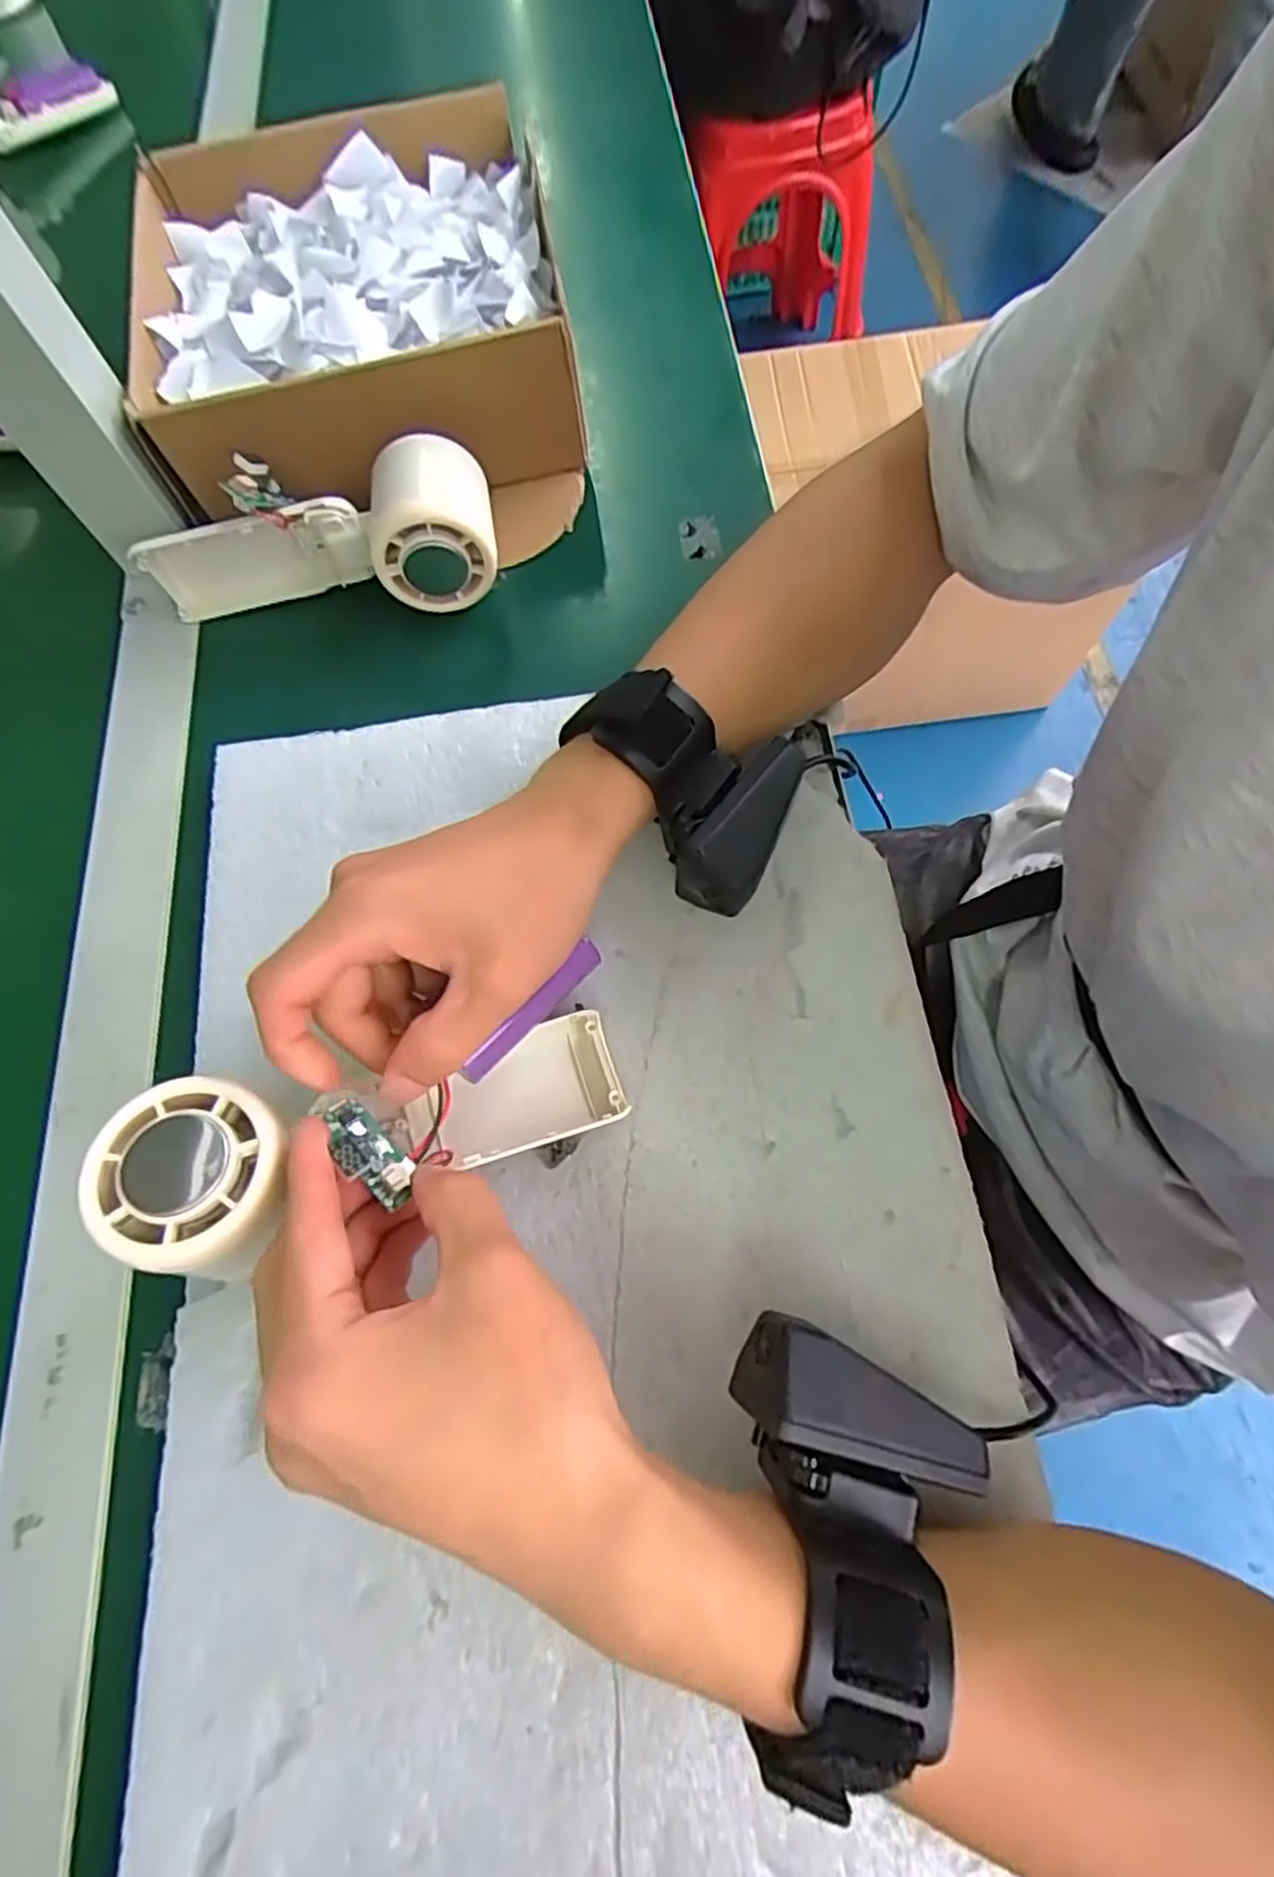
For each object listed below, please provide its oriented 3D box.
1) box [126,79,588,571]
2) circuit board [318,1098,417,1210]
[{"bbox_3d":[-0.144,-0.316,0.401,0.210,0.078,0.274,-13,70,-3],"label":"box"},{"bbox_3d":[-0.086,0.067,0.243,0.015,0.009,0.040,-42,70,-13],"label":"circuit board"}]

